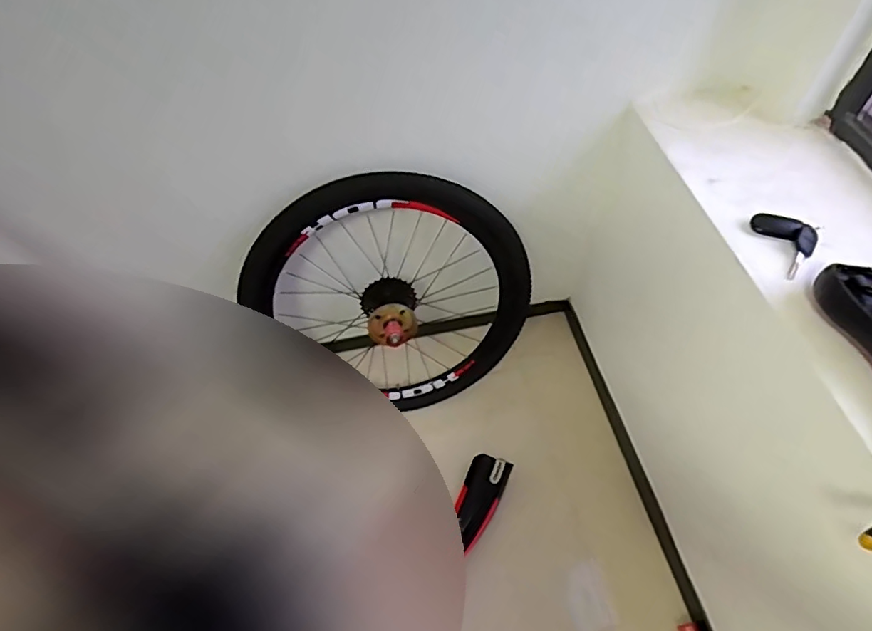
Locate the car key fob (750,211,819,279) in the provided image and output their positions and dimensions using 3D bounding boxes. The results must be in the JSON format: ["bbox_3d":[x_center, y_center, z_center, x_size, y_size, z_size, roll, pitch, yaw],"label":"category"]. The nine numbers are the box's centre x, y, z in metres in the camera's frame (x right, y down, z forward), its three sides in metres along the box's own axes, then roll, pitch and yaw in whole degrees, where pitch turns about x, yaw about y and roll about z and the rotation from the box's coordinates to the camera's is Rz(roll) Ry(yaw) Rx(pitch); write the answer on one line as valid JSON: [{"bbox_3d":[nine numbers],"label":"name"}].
[{"bbox_3d":[0.439,-0.092,0.662,0.060,0.016,0.092,-13,56,-6],"label":"car key fob"}]

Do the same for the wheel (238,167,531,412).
[{"bbox_3d":[-0.089,-0.036,1.032,0.517,0.528,0.162,-11,39,-3],"label":"wheel"}]

